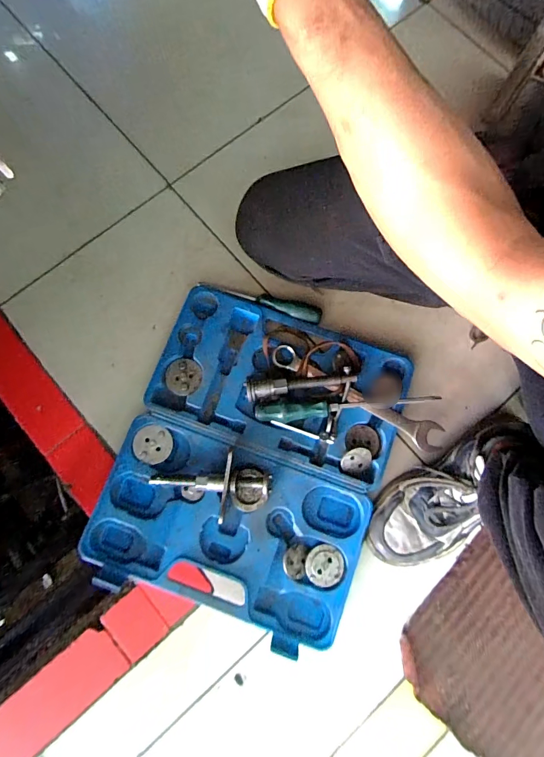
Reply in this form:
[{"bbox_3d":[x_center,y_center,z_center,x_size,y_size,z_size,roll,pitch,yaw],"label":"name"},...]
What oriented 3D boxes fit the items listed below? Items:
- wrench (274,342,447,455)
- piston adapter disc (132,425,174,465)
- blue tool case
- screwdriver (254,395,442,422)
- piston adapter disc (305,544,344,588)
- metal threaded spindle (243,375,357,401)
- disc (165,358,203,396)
[{"bbox_3d":[0.116,0.023,0.517,0.253,0.018,0.039,29,80,5],"label":"wrench"},{"bbox_3d":[-0.163,0.091,0.517,0.052,0.004,0.051,0,79,0],"label":"piston adapter disc"},{"bbox_3d":[-0.023,0.099,0.518,0.344,0.042,0.415,18,78,5],"label":"blue tool case"},{"bbox_3d":[0.103,0.036,0.512,0.249,0.023,0.027,-5,79,-2],"label":"screwdriver"},{"bbox_3d":[0.068,0.242,0.488,0.048,0.009,0.048,0,79,-1],"label":"piston adapter disc"},{"bbox_3d":[0.039,0.004,0.517,0.149,0.026,0.026,-10,79,-3],"label":"metal threaded spindle"},{"bbox_3d":[-0.125,-0.003,0.536,0.051,0.004,0.052,0,79,-1],"label":"disc"}]

